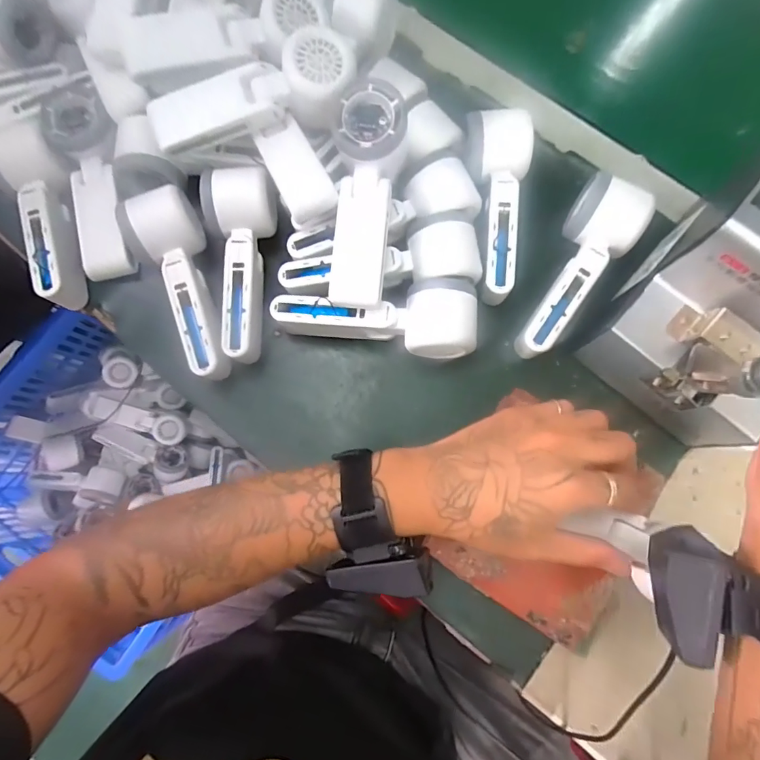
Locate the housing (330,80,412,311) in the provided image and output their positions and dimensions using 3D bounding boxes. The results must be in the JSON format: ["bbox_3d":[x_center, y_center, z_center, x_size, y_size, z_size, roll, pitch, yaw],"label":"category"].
[{"bbox_3d":[-0.012,-0.143,0.361,0.055,0.049,0.162,7,97,2],"label":"housing"}]

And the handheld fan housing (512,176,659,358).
[{"bbox_3d":[0.170,-0.090,0.372,0.057,0.038,0.162,25,80,5],"label":"handheld fan housing"}]

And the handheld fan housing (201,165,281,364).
[{"bbox_3d":[-0.120,-0.101,0.382,0.053,0.052,0.171,-1,78,0],"label":"handheld fan housing"}]

